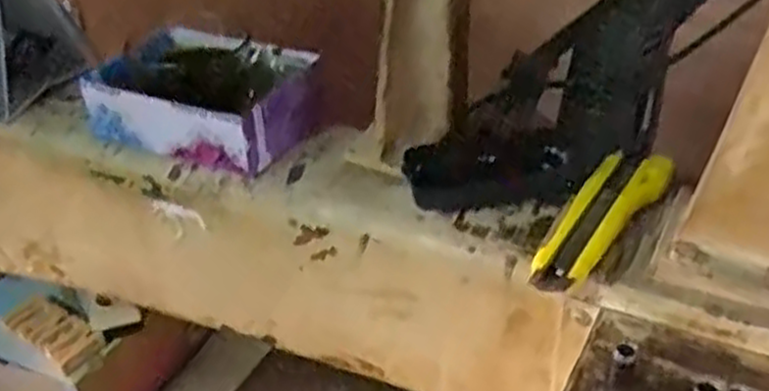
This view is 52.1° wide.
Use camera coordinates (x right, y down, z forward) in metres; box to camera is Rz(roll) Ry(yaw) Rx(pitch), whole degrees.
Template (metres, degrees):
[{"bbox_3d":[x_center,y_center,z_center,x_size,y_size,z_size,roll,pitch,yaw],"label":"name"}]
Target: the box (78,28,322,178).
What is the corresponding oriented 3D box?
[{"bbox_3d":[-0.122,-0.075,0.551,0.151,0.061,0.111,14,38,23],"label":"box"}]

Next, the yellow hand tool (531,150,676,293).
[{"bbox_3d":[0.118,0.012,0.445,0.037,0.013,0.137,23,42,32],"label":"yellow hand tool"}]

